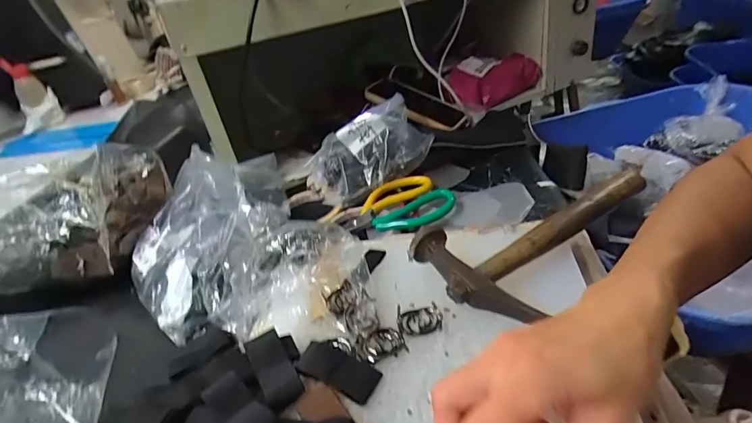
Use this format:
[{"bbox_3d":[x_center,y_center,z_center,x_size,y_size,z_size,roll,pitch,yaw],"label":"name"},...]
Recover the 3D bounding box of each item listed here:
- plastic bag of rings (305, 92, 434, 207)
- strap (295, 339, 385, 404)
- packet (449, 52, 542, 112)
[{"bbox_3d":[-0.014,-0.087,0.599,0.159,0.079,0.111,-24,35,-20],"label":"plastic bag of rings"},{"bbox_3d":[-0.027,0.110,0.301,0.062,0.004,0.029,15,41,34],"label":"strap"},{"bbox_3d":[0.205,-0.232,0.760,0.170,0.073,0.066,-24,35,-20],"label":"packet"}]

